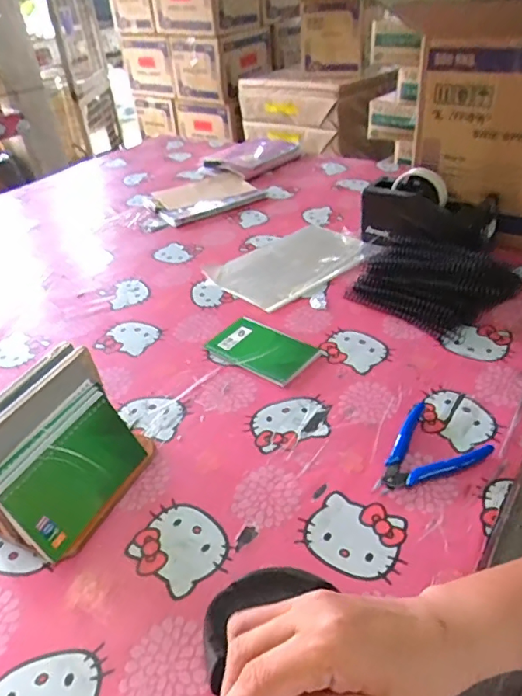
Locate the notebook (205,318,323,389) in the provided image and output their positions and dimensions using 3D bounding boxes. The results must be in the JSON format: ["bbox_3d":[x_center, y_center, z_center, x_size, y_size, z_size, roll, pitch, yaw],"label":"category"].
[{"bbox_3d":[0.004,0.000,0.655,0.127,0.009,0.083,24,46,32],"label":"notebook"}]

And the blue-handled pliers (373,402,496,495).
[{"bbox_3d":[0.153,0.103,0.505,0.113,0.012,0.087,-26,42,-24],"label":"blue-handled pliers"}]

